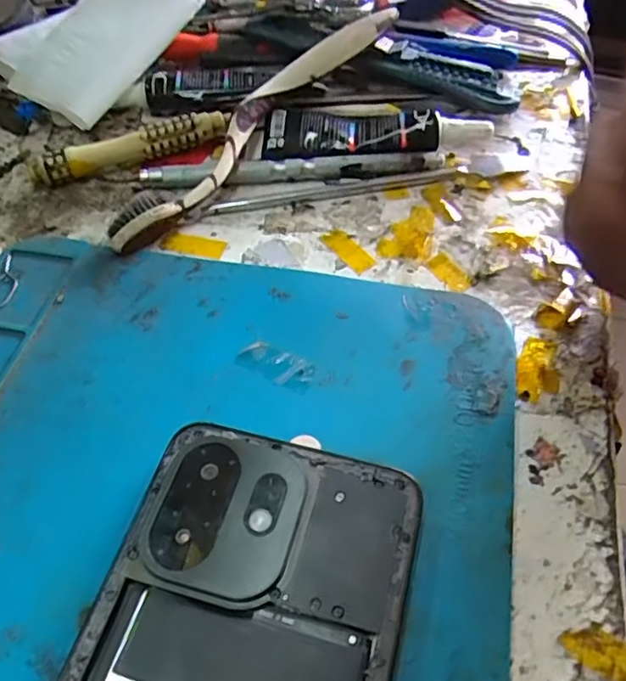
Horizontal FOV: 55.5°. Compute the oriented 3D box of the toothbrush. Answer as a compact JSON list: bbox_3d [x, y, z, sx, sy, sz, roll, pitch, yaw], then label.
[{"bbox_3d":[-0.021,-0.098,0.262,0.017,0.031,0.176,32,60,23],"label":"toothbrush"}]

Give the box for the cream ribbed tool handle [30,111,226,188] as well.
[{"bbox_3d":[-0.081,-0.086,0.266,0.086,0.015,0.008,-19,55,-13],"label":"cream ribbed tool handle"}]

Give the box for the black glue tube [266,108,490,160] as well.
[{"bbox_3d":[0.028,-0.094,0.266,0.099,0.016,0.028,2,53,2],"label":"black glue tube"}]

